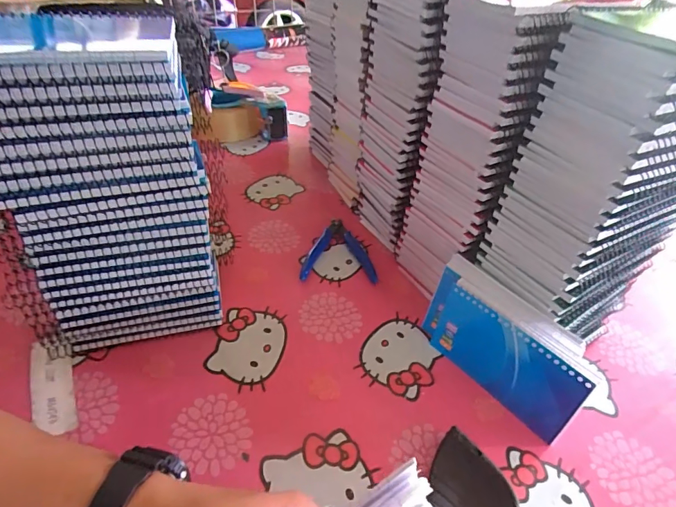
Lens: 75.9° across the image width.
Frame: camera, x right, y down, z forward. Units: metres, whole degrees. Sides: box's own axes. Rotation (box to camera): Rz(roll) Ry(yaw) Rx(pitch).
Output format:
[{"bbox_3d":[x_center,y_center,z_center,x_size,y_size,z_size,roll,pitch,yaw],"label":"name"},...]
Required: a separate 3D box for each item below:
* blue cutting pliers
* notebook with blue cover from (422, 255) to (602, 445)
[{"bbox_3d":[0.004,-0.004,0.527,0.087,0.008,0.107,4,41,0],"label":"blue cutting pliers"},{"bbox_3d":[0.141,0.081,0.380,0.027,0.090,0.150,-13,41,-38],"label":"notebook with blue cover"}]

